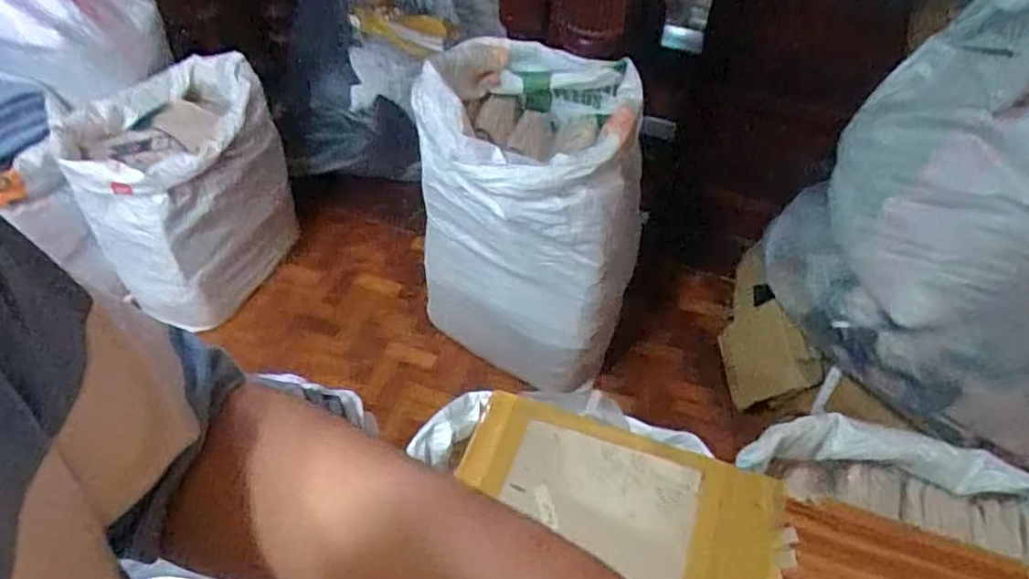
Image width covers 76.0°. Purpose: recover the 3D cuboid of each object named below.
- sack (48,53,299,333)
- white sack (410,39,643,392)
[{"bbox_3d":[-0.751,-0.209,1.572,0.431,0.509,0.349,-17,53,-14],"label":"sack"},{"bbox_3d":[0.023,-0.132,1.372,0.448,0.644,0.304,7,51,4],"label":"white sack"}]

